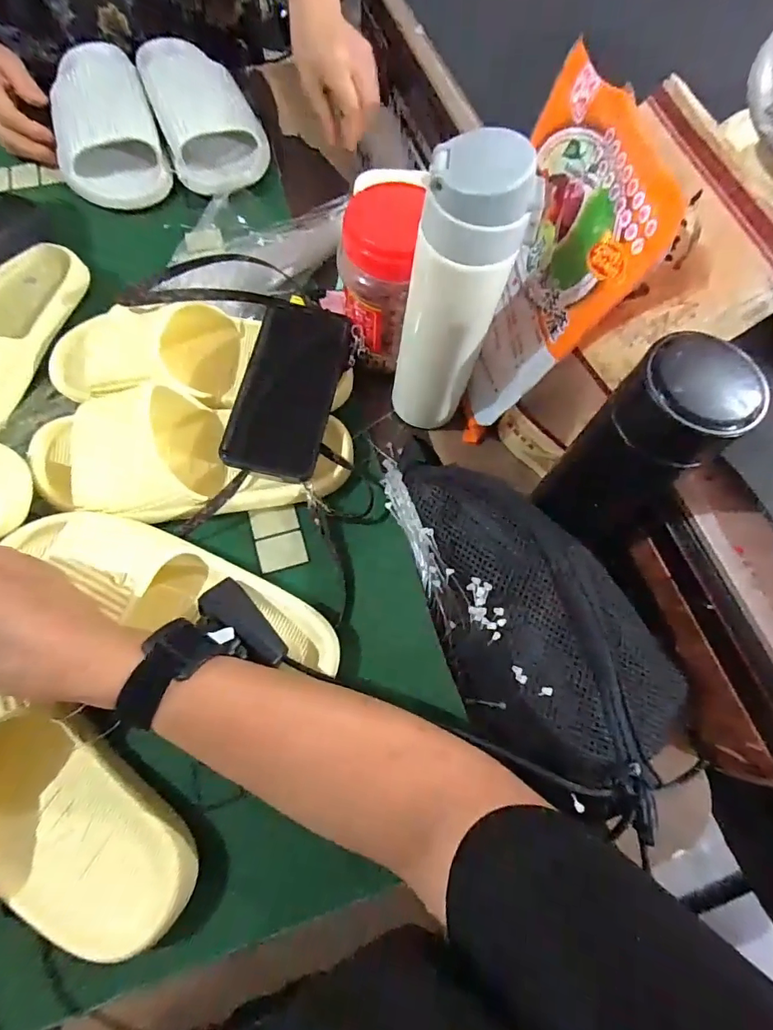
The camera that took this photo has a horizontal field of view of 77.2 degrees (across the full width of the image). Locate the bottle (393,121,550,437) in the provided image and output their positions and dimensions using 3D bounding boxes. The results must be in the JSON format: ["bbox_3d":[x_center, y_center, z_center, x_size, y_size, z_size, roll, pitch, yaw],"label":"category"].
[{"bbox_3d":[0.047,-0.147,0.356,0.059,0.217,0.055,-31,73,-13],"label":"bottle"}]

